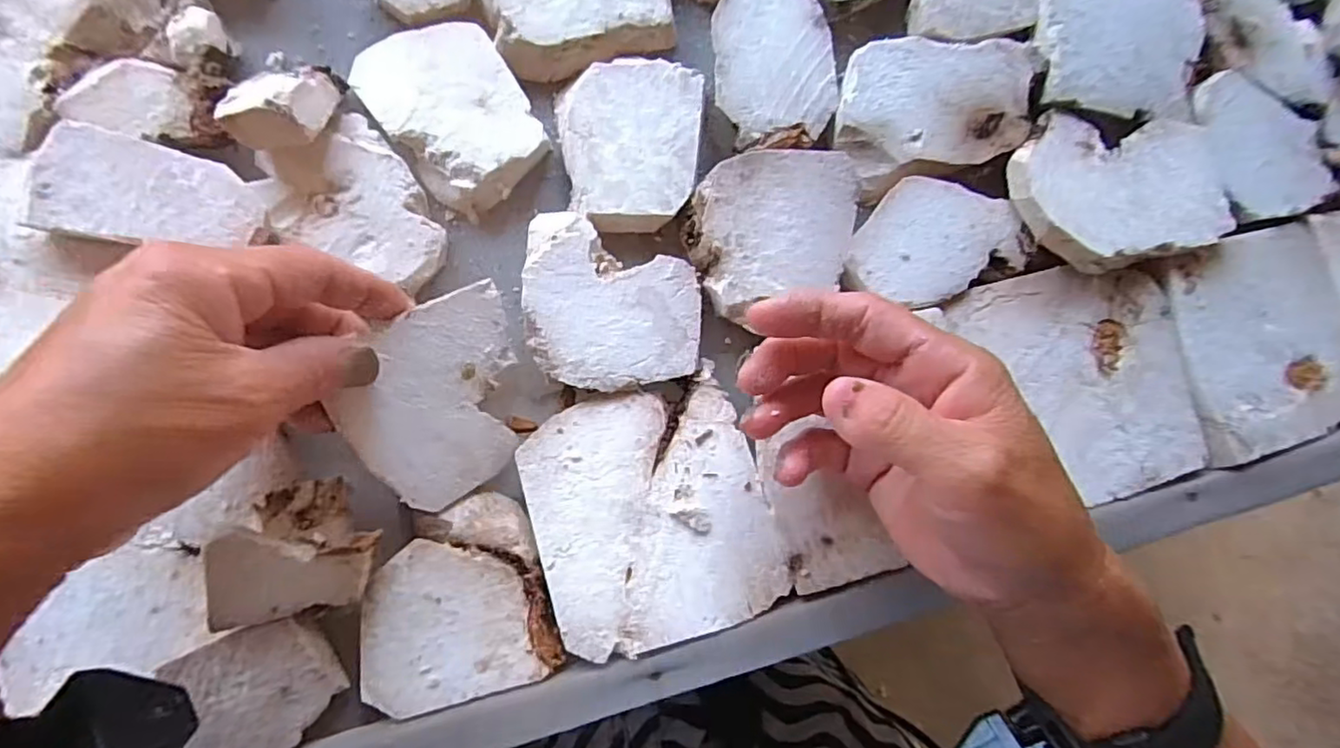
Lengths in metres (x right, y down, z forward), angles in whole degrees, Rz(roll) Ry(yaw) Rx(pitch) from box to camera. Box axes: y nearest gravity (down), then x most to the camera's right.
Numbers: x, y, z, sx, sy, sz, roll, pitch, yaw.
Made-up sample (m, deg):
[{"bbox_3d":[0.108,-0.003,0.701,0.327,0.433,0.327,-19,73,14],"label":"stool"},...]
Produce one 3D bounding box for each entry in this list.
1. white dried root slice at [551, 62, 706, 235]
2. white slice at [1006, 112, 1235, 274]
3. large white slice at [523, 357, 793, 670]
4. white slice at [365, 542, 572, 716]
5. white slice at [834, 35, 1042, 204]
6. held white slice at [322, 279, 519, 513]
[{"bbox_3d":[-0.018,-0.107,0.294,0.064,0.011,0.077,-2,84,-8],"label":"white dried root slice"},{"bbox_3d":[0.216,-0.089,0.299,0.113,0.019,0.072,-13,86,-9],"label":"white slice"},{"bbox_3d":[-0.007,0.059,0.270,0.097,0.011,0.103,-15,86,-9],"label":"large white slice"},{"bbox_3d":[-0.086,0.099,0.256,0.074,0.008,0.062,-13,86,-9],"label":"white slice"},{"bbox_3d":[0.127,-0.130,0.299,0.094,0.014,0.067,-20,87,-9],"label":"white slice"},{"bbox_3d":[-0.090,0.011,0.261,0.077,0.004,0.073,-39,113,-23],"label":"held white slice"}]

